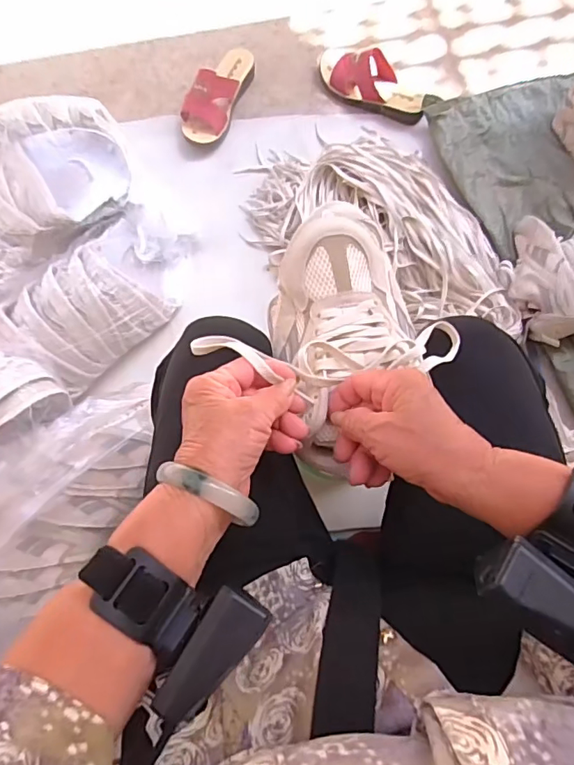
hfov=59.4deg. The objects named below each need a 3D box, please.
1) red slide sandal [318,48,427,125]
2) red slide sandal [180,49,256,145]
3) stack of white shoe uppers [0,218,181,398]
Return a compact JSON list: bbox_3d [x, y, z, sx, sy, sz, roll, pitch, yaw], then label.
[{"bbox_3d":[0.162,-0.581,0.976,0.236,0.072,0.080,34,79,7],"label":"red slide sandal"},{"bbox_3d":[-0.136,-0.557,0.970,0.085,0.074,0.219,19,77,4],"label":"red slide sandal"},{"bbox_3d":[-0.291,-0.121,0.794,0.152,0.140,0.296,40,80,6],"label":"stack of white shoe uppers"}]

